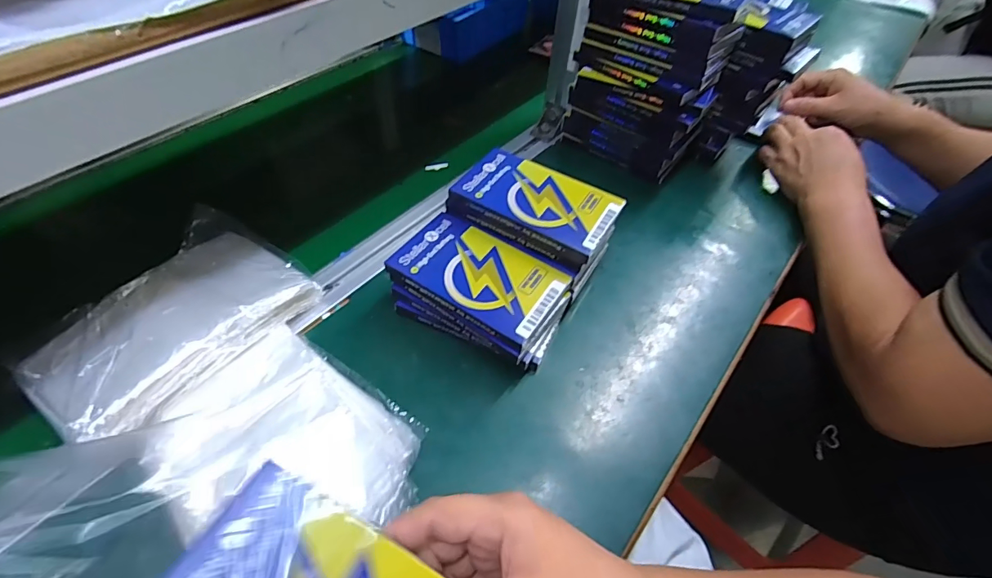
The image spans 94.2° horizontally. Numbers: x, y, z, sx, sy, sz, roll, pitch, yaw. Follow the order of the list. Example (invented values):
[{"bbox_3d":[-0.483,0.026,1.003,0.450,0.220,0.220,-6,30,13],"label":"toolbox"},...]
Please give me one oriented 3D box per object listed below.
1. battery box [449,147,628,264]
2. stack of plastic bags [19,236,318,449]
[{"bbox_3d":[0.037,-0.078,0.402,0.132,0.015,0.078,27,55,18],"label":"battery box"},{"bbox_3d":[-0.248,0.028,0.365,0.116,0.054,0.179,28,55,19],"label":"stack of plastic bags"}]

